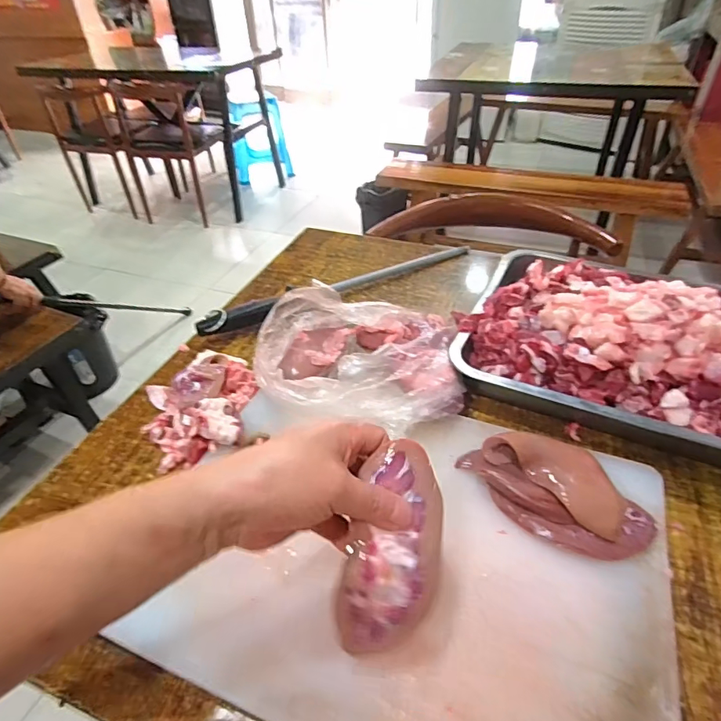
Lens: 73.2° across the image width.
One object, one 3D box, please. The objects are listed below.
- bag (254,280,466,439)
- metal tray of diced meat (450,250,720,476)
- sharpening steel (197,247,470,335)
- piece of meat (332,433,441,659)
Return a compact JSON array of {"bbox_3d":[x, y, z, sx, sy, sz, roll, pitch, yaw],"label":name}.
[{"bbox_3d":[0.003,-0.008,0.501,0.196,0.088,0.185,0,40,3],"label":"bag"},{"bbox_3d":[0.303,-0.011,0.495,0.388,0.096,0.230,21,45,25],"label":"metal tray of diced meat"},{"bbox_3d":[-0.017,-0.110,0.684,0.427,0.024,0.036,-20,26,-26],"label":"sharpening steel"},{"bbox_3d":[0.021,0.116,0.302,0.054,0.028,0.128,10,77,15],"label":"piece of meat"}]

